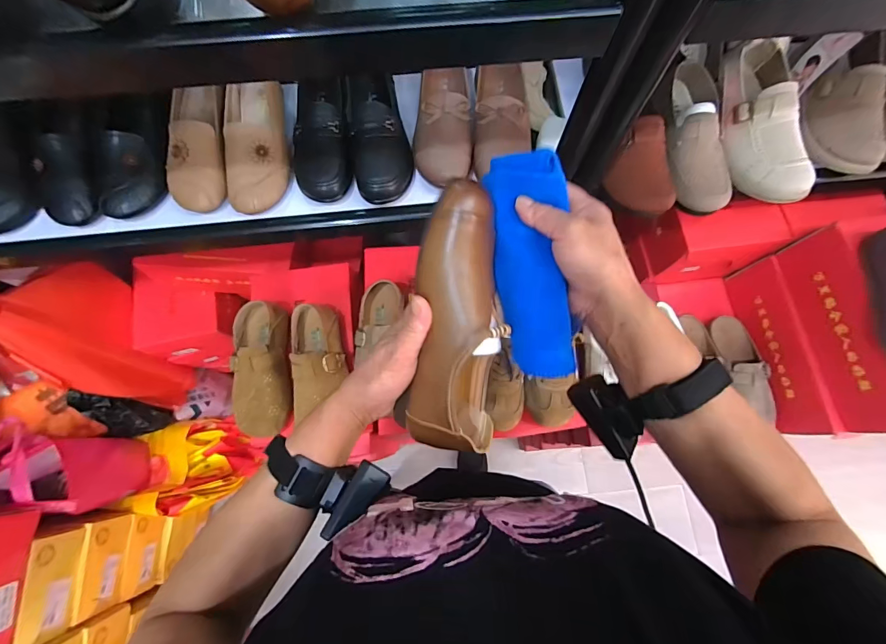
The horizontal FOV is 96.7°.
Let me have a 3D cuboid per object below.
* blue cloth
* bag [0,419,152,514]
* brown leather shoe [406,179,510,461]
[{"bbox_3d":[0.077,-0.048,0.333,0.057,0.038,0.187,-7,91,-2],"label":"blue cloth"},{"bbox_3d":[-0.818,0.304,0.850,0.224,0.314,0.150,8,75,2],"label":"bag"},{"bbox_3d":[0.011,-0.001,0.343,0.074,0.064,0.222,2,104,0],"label":"brown leather shoe"}]

